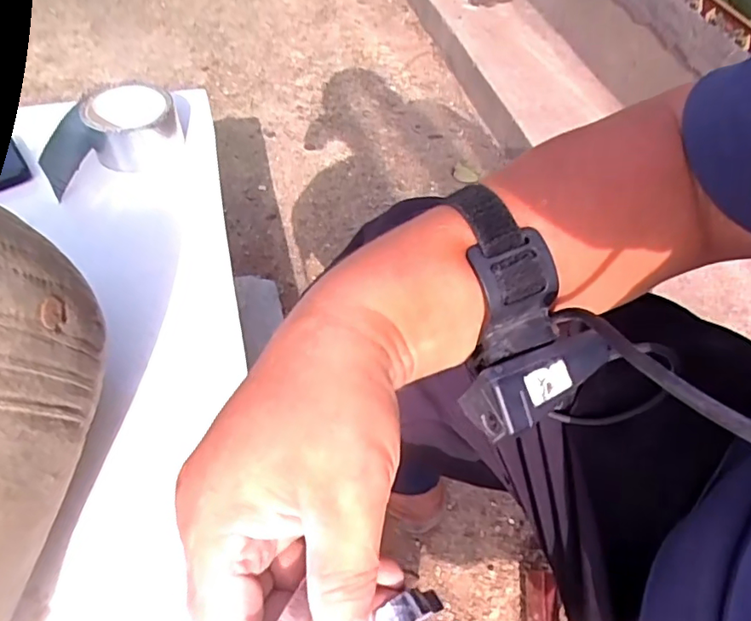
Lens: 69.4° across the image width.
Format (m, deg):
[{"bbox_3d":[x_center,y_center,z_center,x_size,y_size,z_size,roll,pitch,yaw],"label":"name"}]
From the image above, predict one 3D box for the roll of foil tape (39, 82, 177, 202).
[{"bbox_3d":[-0.280,-0.183,0.573,0.146,0.058,0.080,-28,59,-23],"label":"roll of foil tape"}]

